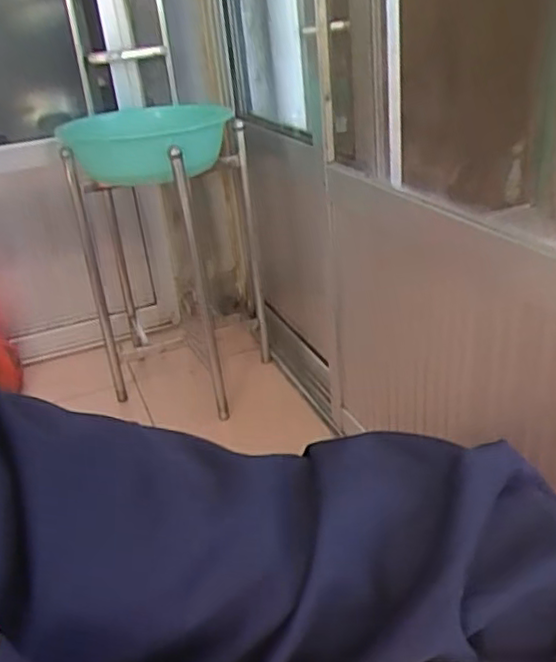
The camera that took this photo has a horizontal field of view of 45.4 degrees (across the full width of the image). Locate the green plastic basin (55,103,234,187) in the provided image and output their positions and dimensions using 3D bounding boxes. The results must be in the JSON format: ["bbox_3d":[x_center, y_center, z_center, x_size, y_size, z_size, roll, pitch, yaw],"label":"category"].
[{"bbox_3d":[-0.284,-0.412,1.456,0.345,0.113,0.370,-11,27,-8],"label":"green plastic basin"}]

